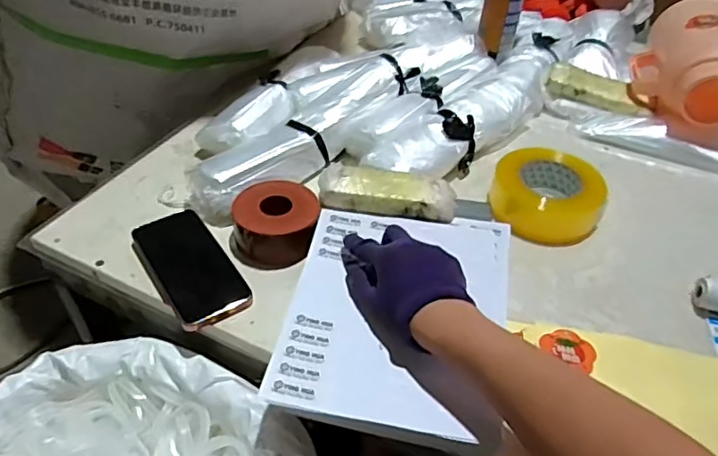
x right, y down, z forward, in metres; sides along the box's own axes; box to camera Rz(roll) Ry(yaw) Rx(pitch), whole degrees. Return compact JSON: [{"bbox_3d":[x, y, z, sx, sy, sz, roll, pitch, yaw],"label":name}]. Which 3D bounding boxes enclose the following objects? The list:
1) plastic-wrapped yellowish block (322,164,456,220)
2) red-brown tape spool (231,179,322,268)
[{"bbox_3d":[0.035,-0.046,0.679,0.160,0.026,0.062,8,43,5],"label":"plastic-wrapped yellowish block"},{"bbox_3d":[-0.098,-0.005,0.661,0.097,0.046,0.106,2,43,-2],"label":"red-brown tape spool"}]

